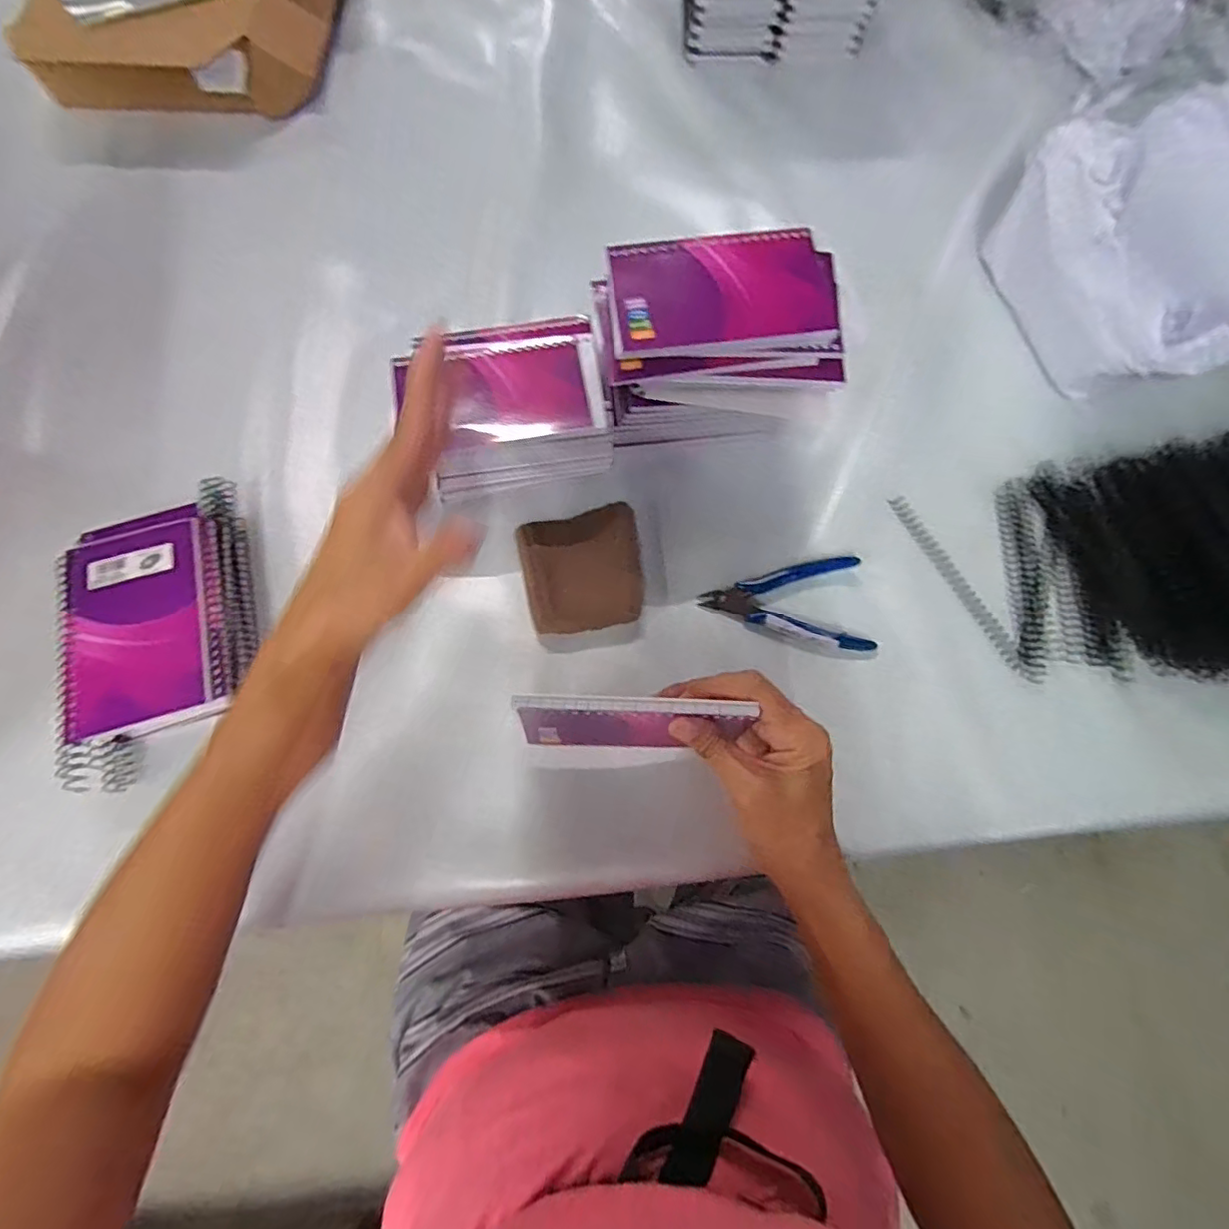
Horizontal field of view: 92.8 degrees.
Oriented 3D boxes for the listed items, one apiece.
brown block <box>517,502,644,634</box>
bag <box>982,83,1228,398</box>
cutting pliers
[{"bbox_3d":[-0.022,-0.031,0.425,0.084,0.021,0.087,-10,69,-3],"label":"brown block"},{"bbox_3d":[0.434,-0.289,0.470,0.220,0.120,0.212,-27,71,-9],"label":"bag"},{"bbox_3d":[0.125,-0.012,0.425,0.118,0.011,0.068,5,69,3],"label":"cutting pliers"}]

